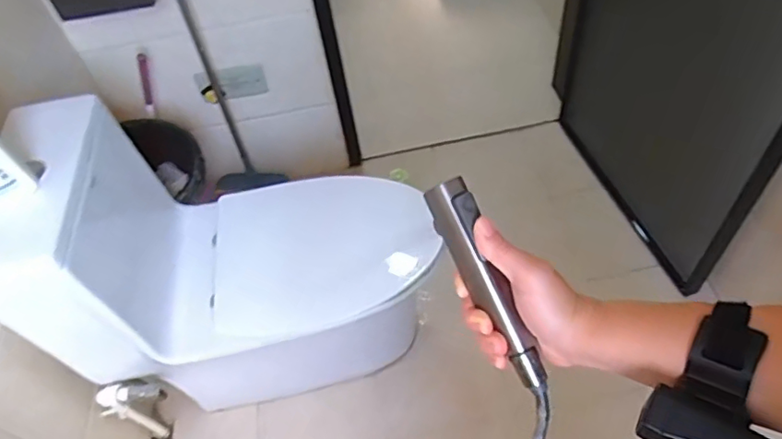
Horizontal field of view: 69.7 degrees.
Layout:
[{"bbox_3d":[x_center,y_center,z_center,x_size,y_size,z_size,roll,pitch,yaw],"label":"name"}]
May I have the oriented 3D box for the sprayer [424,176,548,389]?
[{"bbox_3d":[0.077,0.048,0.431,0.025,0.037,0.168,-25,85,-19],"label":"sprayer"}]

